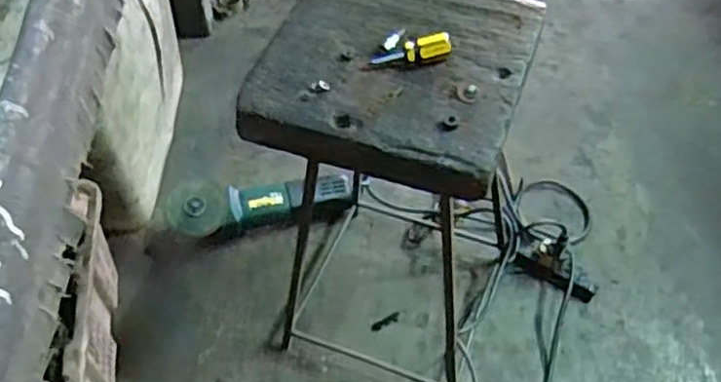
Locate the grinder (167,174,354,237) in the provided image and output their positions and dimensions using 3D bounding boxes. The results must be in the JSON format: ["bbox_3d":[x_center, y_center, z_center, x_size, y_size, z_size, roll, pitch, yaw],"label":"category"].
[{"bbox_3d":[-0.156,0.020,1.112,0.287,0.086,0.083,-14,55,-10],"label":"grinder"}]

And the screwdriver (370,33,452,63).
[{"bbox_3d":[0.048,-0.132,0.664,0.075,0.020,0.023,-11,53,10],"label":"screwdriver"}]

